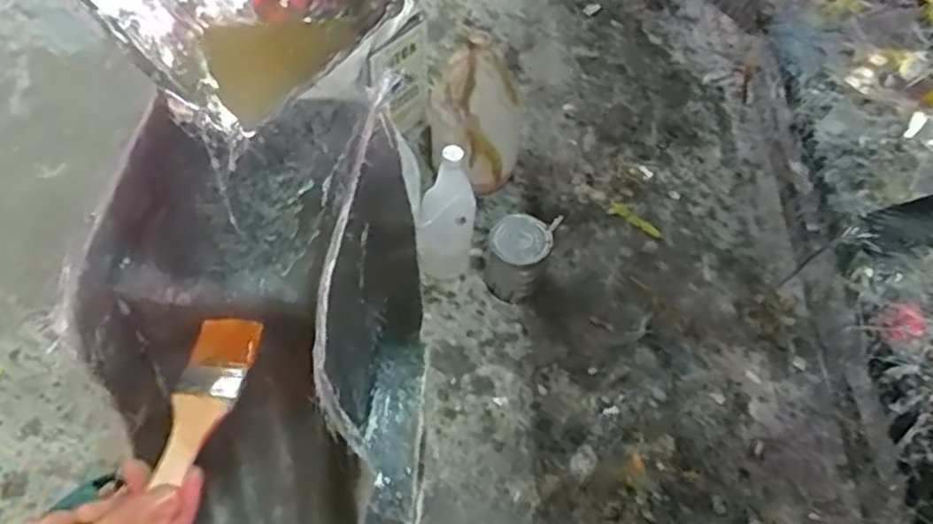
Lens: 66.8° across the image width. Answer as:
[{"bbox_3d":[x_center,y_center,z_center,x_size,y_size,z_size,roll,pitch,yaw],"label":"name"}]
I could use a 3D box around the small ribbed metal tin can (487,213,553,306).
[{"bbox_3d":[0.081,-0.006,1.146,0.098,0.103,0.110,11,55,6],"label":"small ribbed metal tin can"}]

